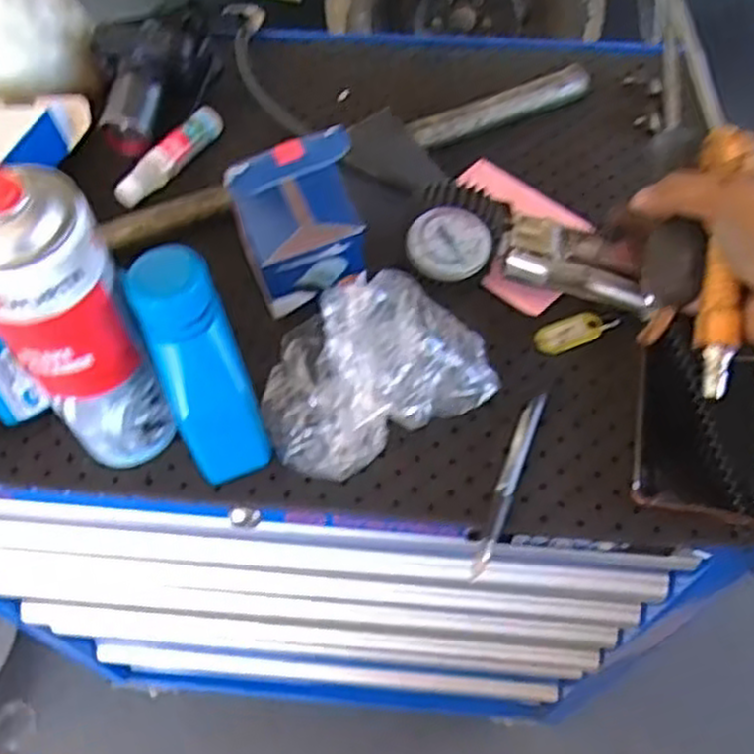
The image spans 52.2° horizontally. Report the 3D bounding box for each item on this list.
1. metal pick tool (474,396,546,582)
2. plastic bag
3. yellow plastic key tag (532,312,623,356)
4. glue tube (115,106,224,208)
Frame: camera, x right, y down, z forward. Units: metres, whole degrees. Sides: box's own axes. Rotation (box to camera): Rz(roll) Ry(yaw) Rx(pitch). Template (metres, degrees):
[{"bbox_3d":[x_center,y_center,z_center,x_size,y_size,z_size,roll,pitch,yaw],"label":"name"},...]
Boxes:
[{"bbox_3d":[0.083,0.065,0.480,0.013,0.013,0.123,17,60,12],"label":"metal pick tool"},{"bbox_3d":[0.001,-0.006,0.473,0.148,0.091,0.101,-3,58,0],"label":"plastic bag"},{"bbox_3d":[0.139,-0.032,0.537,0.056,0.012,0.021,-19,60,-10],"label":"yellow plastic key tag"},{"bbox_3d":[-0.166,-0.178,0.620,0.018,0.022,0.111,33,65,20],"label":"glue tube"}]

